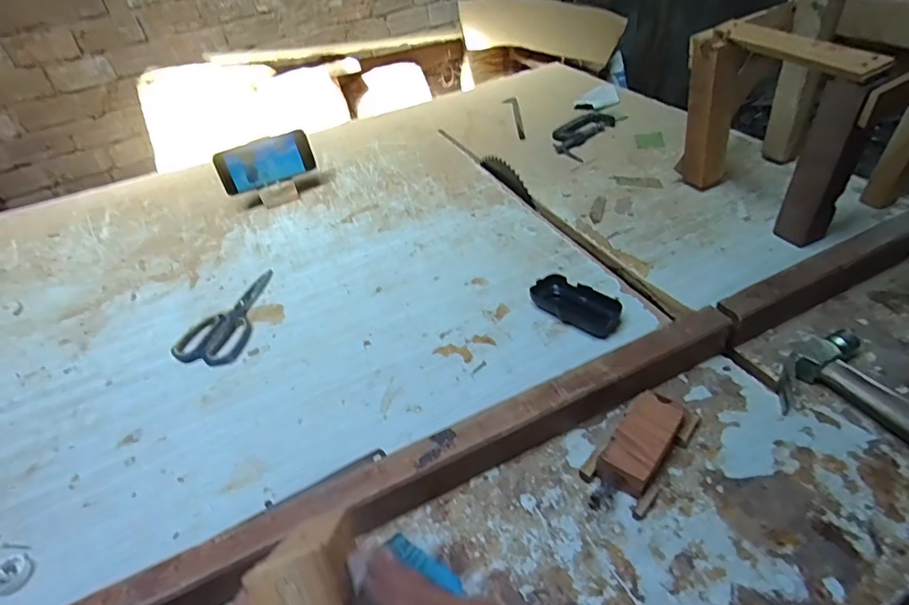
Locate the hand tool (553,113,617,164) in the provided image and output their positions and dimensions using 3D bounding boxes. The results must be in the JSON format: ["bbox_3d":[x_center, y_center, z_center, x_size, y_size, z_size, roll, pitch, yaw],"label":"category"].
[{"bbox_3d":[0.248,-0.337,1.007,0.092,0.019,0.200,20,47,29],"label":"hand tool"}]

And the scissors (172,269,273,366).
[{"bbox_3d":[-0.305,0.013,0.697,0.087,0.009,0.186,0,40,10],"label":"scissors"}]

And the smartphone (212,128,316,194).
[{"bbox_3d":[-0.336,-0.249,0.899,0.165,0.077,0.016,-25,22,-17],"label":"smartphone"}]

